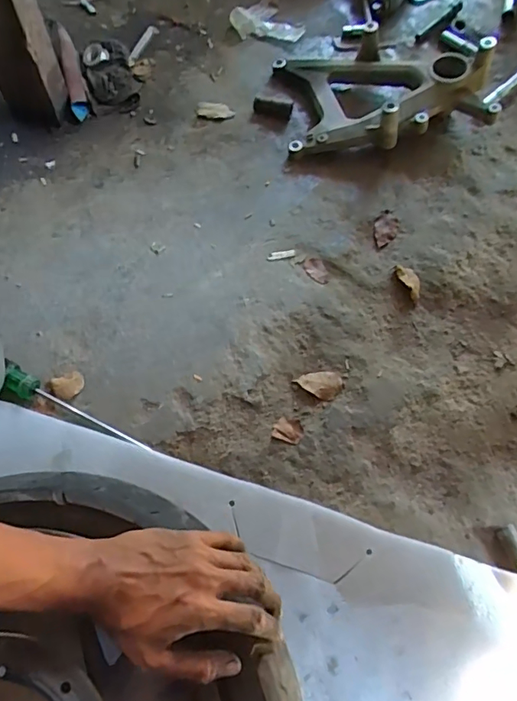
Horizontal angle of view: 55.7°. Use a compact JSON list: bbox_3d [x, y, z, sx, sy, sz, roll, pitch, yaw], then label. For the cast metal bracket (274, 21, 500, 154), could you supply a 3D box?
[{"bbox_3d":[0.204,-0.426,0.792,0.337,0.117,0.206,-2,65,-2],"label":"cast metal bracket"}]

